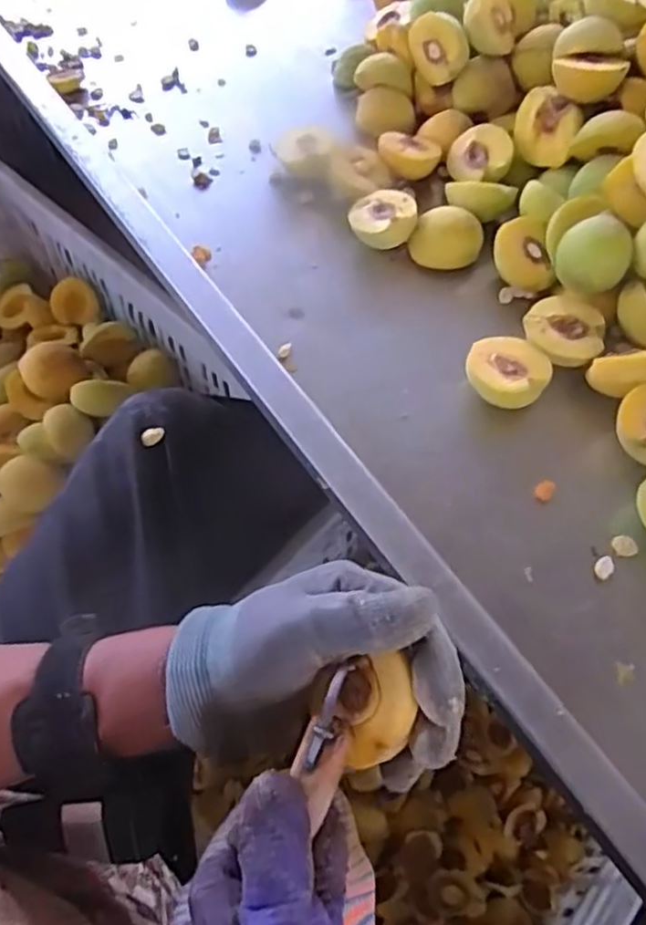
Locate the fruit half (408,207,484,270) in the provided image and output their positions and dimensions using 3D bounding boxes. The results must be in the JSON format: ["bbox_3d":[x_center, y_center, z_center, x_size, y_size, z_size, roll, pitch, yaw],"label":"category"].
[{"bbox_3d":[0.106,-0.189,0.603,0.058,0.043,0.050,14,61,7],"label":"fruit half"}]

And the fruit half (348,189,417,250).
[{"bbox_3d":[0.051,-0.209,0.609,0.057,0.037,0.057,-7,61,-5],"label":"fruit half"}]

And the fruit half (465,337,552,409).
[{"bbox_3d":[0.137,-0.065,0.526,0.060,0.030,0.056,0,60,-1],"label":"fruit half"}]

